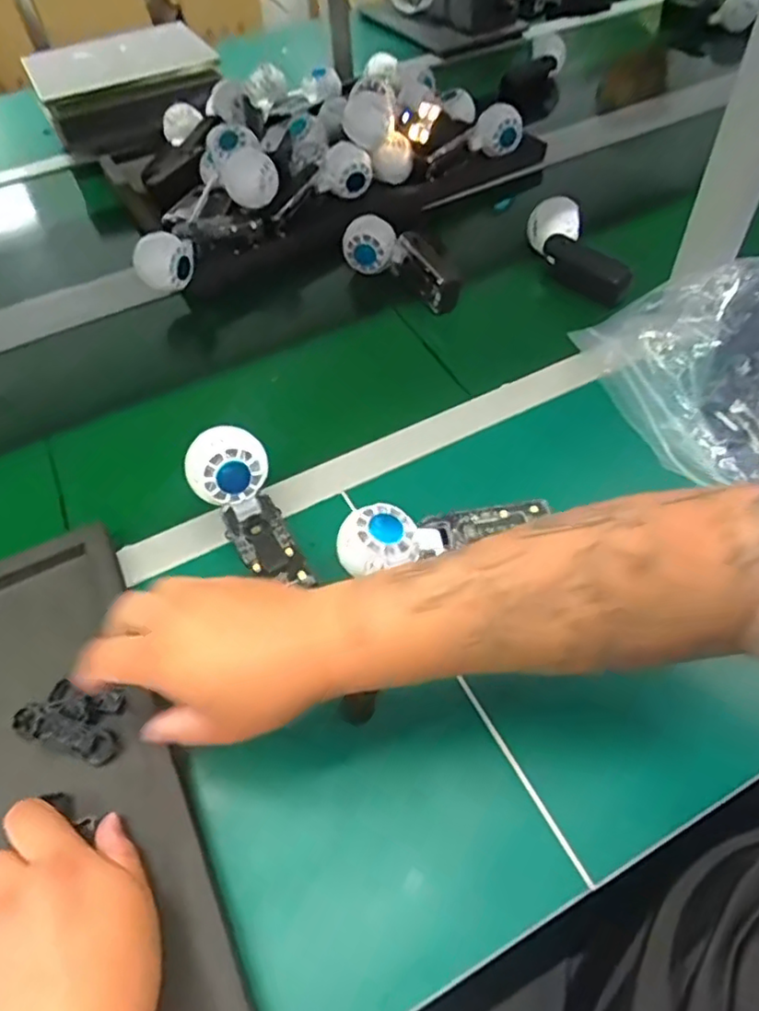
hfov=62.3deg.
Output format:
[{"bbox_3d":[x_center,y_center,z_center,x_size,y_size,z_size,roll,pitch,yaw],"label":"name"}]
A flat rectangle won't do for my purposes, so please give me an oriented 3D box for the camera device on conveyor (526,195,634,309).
[{"bbox_3d":[0.227,-0.286,0.722,0.055,0.061,0.152,-23,57,-15],"label":"camera device on conveyor"}]

